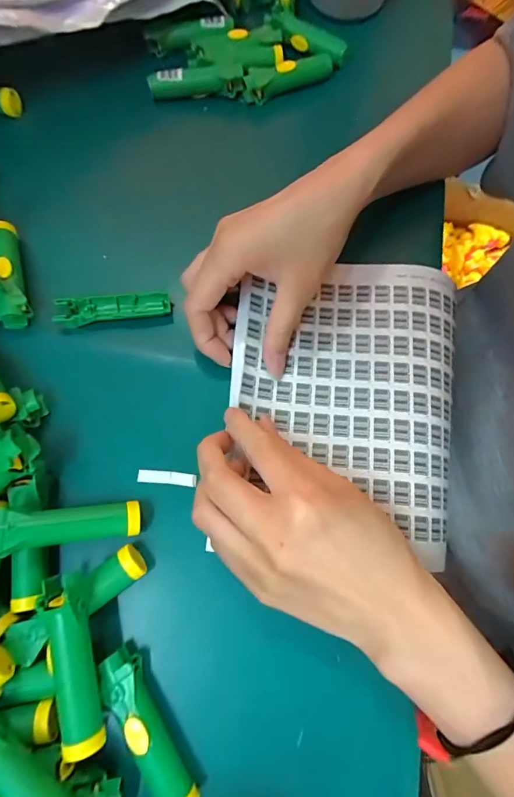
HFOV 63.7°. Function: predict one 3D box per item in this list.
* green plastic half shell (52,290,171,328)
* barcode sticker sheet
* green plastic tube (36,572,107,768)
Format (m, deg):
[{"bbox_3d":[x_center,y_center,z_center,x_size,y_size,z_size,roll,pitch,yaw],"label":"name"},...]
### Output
[{"bbox_3d":[-0.099,-0.064,0.286,0.075,0.010,0.019,-9,73,-3],"label":"green plastic half shell"},{"bbox_3d":[0.059,-0.010,0.279,0.149,0.019,0.187,8,73,2],"label":"barcode sticker sheet"},{"bbox_3d":[-0.091,0.130,0.207,0.019,0.021,0.079,-14,74,-5],"label":"green plastic tube"}]

